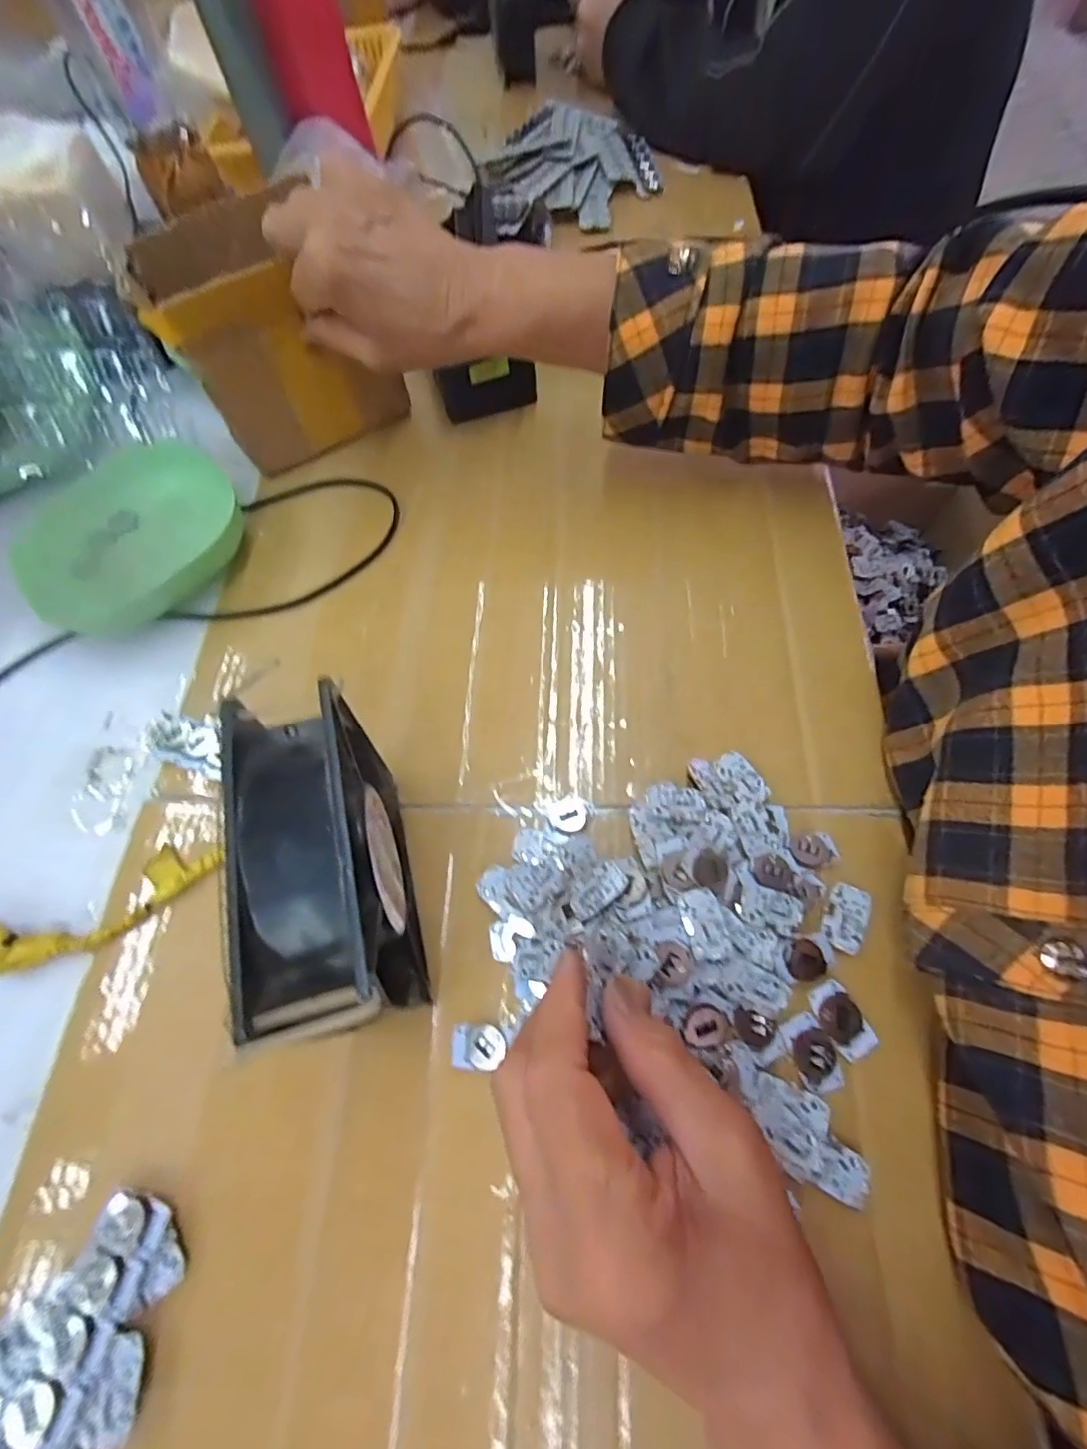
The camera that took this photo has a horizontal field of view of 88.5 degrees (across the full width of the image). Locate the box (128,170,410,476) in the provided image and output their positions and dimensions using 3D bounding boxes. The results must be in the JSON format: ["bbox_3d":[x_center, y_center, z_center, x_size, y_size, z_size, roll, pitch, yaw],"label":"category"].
[{"bbox_3d":[-0.180,-0.261,0.382,0.115,0.119,0.087,-25,66,-8],"label":"box"}]

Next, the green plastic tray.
[{"bbox_3d":[-0.282,-0.130,0.388,0.123,0.022,0.150,38,73,18],"label":"green plastic tray"}]

